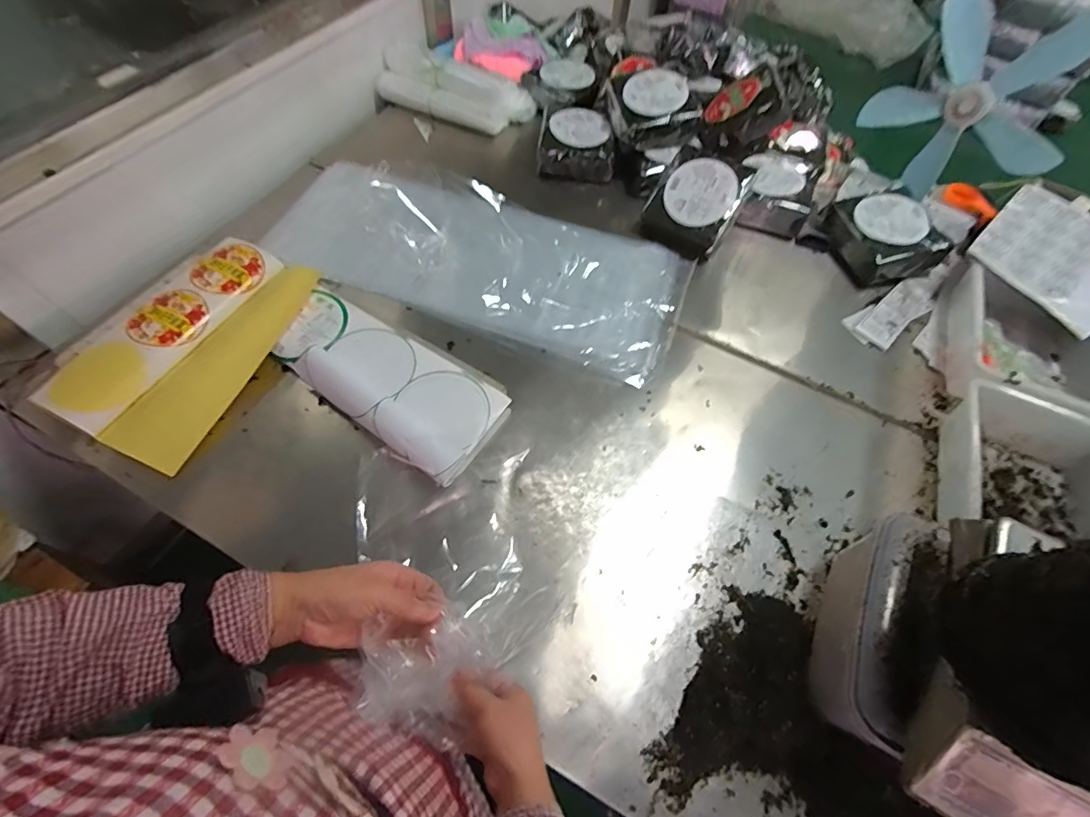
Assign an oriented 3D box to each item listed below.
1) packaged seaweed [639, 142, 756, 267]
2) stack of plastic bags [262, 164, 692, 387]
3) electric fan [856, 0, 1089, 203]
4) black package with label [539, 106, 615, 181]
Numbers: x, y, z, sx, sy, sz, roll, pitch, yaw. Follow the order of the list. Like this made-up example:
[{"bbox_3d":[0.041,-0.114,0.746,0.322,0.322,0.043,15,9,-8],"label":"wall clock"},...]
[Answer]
[{"bbox_3d":[0.339,-0.468,1.110,0.191,0.066,0.225,31,97,20],"label":"packaged seaweed"},{"bbox_3d":[-0.144,-0.339,1.049,0.874,0.055,0.368,18,60,6],"label":"stack of plastic bags"},{"bbox_3d":[0.924,-0.655,1.081,0.122,0.324,0.385,-24,37,-34],"label":"electric fan"},{"bbox_3d":[0.075,-0.700,1.272,0.189,0.064,0.215,-1,60,-5],"label":"black package with label"}]

